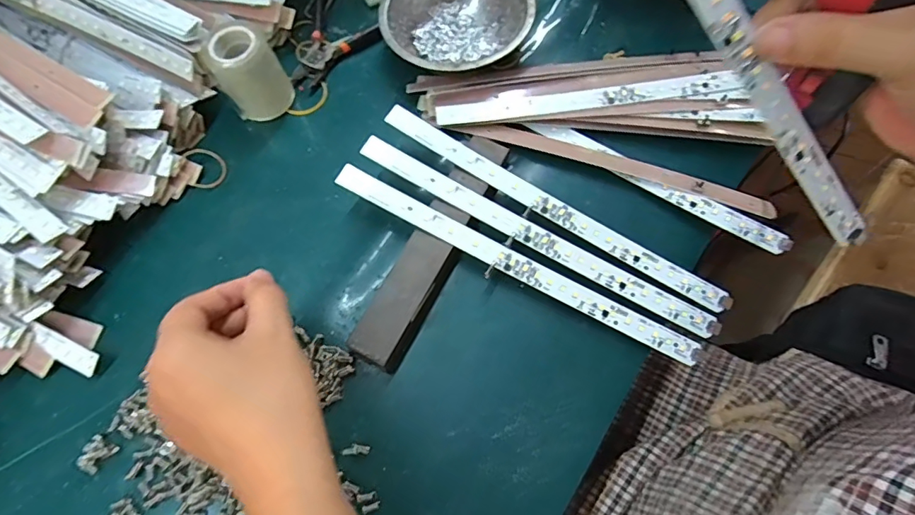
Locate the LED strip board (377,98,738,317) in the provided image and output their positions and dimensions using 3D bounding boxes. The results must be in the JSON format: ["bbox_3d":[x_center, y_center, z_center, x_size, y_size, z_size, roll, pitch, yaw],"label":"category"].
[{"bbox_3d":[0.069,-0.039,0.362,0.282,0.006,0.018,32,78,8],"label":"LED strip board"}]

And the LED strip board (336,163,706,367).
[{"bbox_3d":[0.040,0.002,0.347,0.281,0.006,0.018,27,76,6],"label":"LED strip board"}]

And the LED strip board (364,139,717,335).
[{"bbox_3d":[0.055,-0.018,0.355,0.283,0.005,0.019,29,76,7],"label":"LED strip board"}]

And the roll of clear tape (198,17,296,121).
[{"bbox_3d":[-0.169,-0.149,0.394,0.051,0.066,0.043,-35,74,-10],"label":"roll of clear tape"}]

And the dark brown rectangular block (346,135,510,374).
[{"bbox_3d":[-0.015,-0.009,0.359,0.038,0.019,0.191,26,74,10],"label":"dark brown rectangular block"}]

